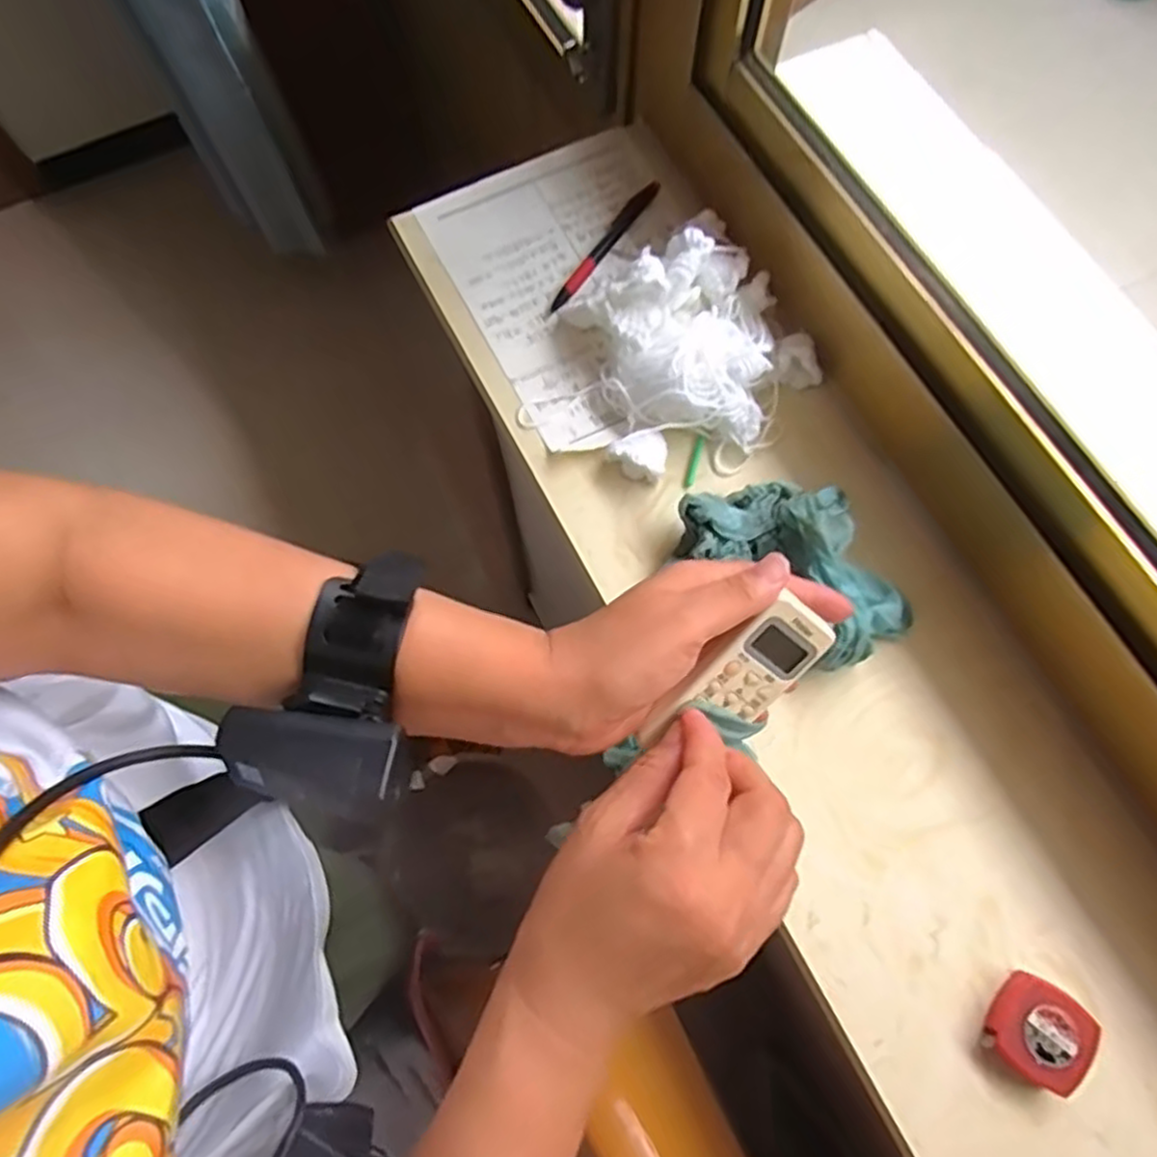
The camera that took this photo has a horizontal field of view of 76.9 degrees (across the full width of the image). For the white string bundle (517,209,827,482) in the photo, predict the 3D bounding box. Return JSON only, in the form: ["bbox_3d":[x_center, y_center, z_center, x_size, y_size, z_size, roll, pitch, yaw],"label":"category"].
[{"bbox_3d":[0.055,-0.153,0.486,0.193,0.061,0.172,-30,74,-9],"label":"white string bundle"}]

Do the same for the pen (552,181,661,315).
[{"bbox_3d":[0.020,-0.252,0.549,0.013,0.006,0.136,33,75,10],"label":"pen"}]

